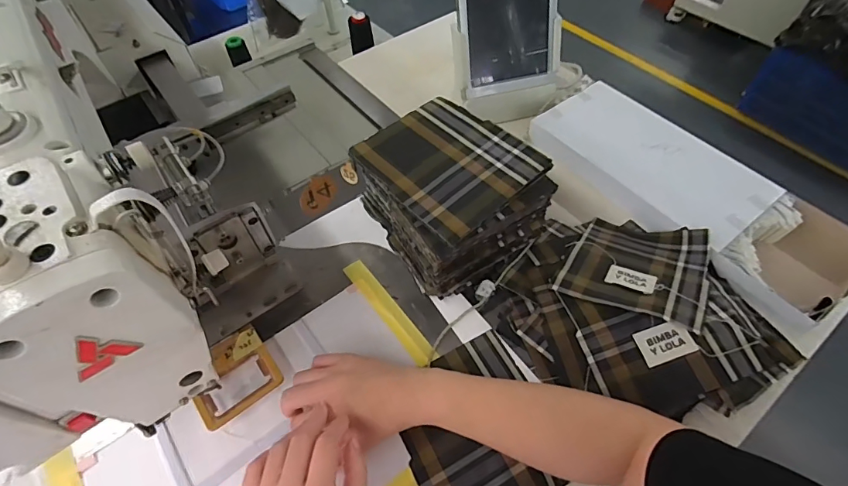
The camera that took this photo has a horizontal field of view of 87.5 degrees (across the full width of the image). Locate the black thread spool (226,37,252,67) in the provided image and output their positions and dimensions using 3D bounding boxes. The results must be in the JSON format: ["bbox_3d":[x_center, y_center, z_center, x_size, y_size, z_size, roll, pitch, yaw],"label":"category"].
[{"bbox_3d":[-0.374,-0.386,0.891,0.039,0.051,0.041,-23,57,-15],"label":"black thread spool"}]

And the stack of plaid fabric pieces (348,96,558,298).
[{"bbox_3d":[0.030,-0.053,0.524,0.155,0.129,0.177,-28,58,-18],"label":"stack of plaid fabric pieces"}]

